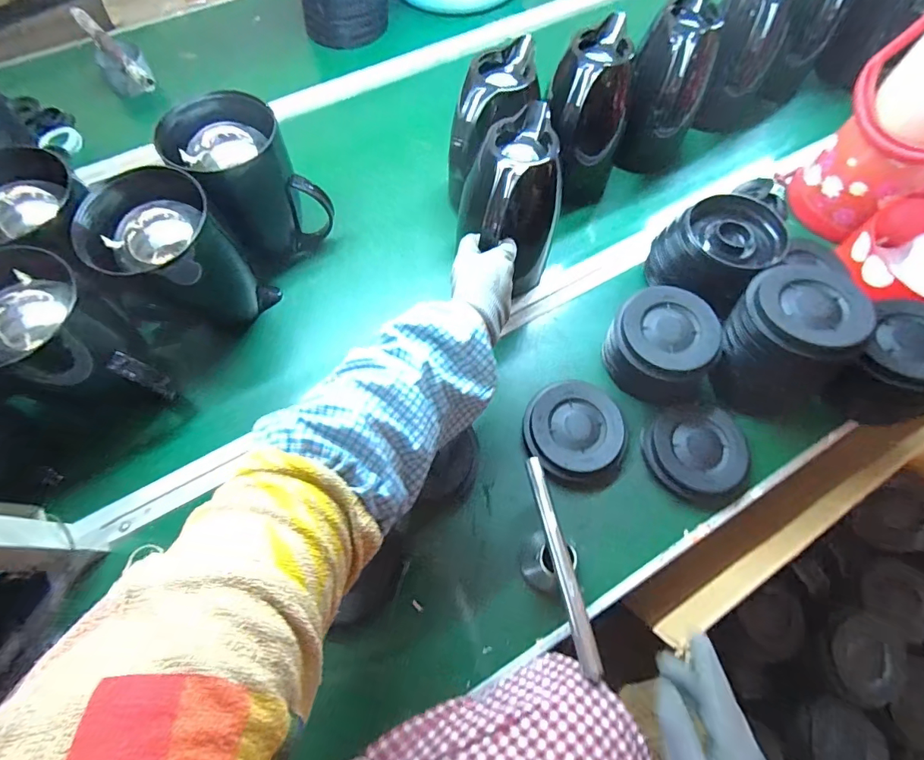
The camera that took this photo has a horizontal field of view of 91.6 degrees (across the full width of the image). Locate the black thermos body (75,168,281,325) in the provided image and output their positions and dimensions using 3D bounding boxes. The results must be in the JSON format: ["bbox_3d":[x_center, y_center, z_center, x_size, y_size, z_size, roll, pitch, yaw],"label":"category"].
[{"bbox_3d":[-0.318,-0.123,0.539,0.137,0.191,0.128,24,68,10],"label":"black thermos body"}]

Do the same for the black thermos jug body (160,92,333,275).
[{"bbox_3d":[-0.258,-0.240,0.582,0.143,0.194,0.107,-40,72,-17],"label":"black thermos jug body"}]

